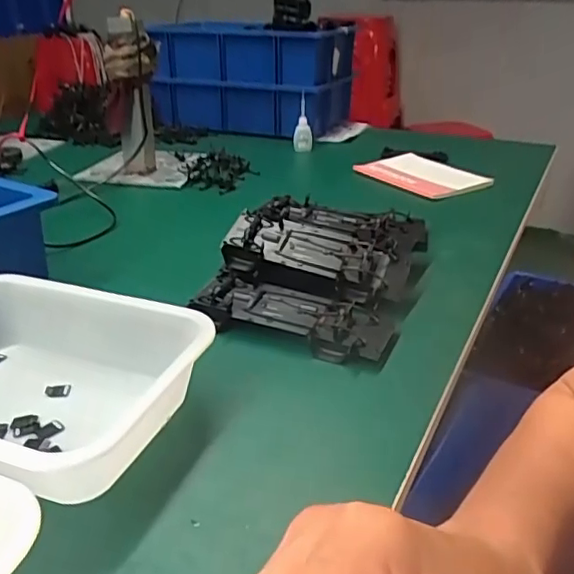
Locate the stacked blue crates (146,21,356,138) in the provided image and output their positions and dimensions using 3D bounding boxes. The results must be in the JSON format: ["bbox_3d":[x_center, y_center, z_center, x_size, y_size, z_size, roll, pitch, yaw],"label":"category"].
[{"bbox_3d":[-0.059,-0.493,1.336,0.399,0.211,0.324,10,29,16],"label":"stacked blue crates"}]

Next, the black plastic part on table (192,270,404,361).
[{"bbox_3d":[0.005,0.027,0.563,0.193,0.029,0.085,11,30,19],"label":"black plastic part on table"}]

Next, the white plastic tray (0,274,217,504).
[{"bbox_3d":[-0.197,0.070,0.435,0.243,0.062,0.187,12,30,20],"label":"white plastic tray"}]

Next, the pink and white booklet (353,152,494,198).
[{"bbox_3d":[0.228,-0.193,0.976,0.135,0.009,0.188,-16,32,-28],"label":"pink and white booklet"}]

